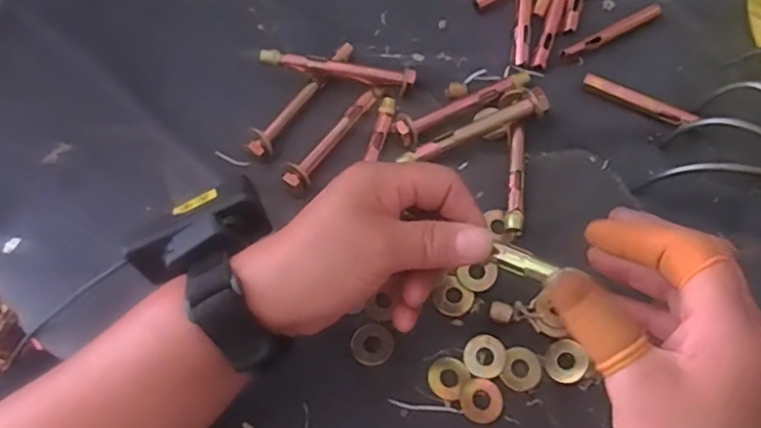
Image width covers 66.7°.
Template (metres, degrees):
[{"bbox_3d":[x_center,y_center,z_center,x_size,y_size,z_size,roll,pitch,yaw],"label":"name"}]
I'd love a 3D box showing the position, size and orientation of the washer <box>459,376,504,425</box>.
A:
[{"bbox_3d":[0.057,0.104,0.324,0.024,0.004,0.024,-1,68,2],"label":"washer"}]

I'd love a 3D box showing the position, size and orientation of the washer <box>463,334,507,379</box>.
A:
[{"bbox_3d":[0.061,0.083,0.335,0.023,0.004,0.024,-1,68,2],"label":"washer"}]

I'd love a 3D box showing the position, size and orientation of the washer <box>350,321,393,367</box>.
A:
[{"bbox_3d":[-0.005,0.076,0.340,0.024,0.004,0.025,-1,68,2],"label":"washer"}]

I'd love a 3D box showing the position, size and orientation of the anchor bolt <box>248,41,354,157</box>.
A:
[{"bbox_3d":[-0.056,-0.084,0.406,0.016,0.013,0.111,31,72,14],"label":"anchor bolt"}]

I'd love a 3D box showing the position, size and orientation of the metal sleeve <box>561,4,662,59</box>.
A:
[{"bbox_3d":[0.169,-0.131,0.421,0.079,0.011,0.011,-28,69,-9],"label":"metal sleeve"}]

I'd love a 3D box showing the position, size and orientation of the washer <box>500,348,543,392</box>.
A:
[{"bbox_3d":[0.082,0.090,0.333,0.022,0.004,0.024,-1,68,2],"label":"washer"}]

